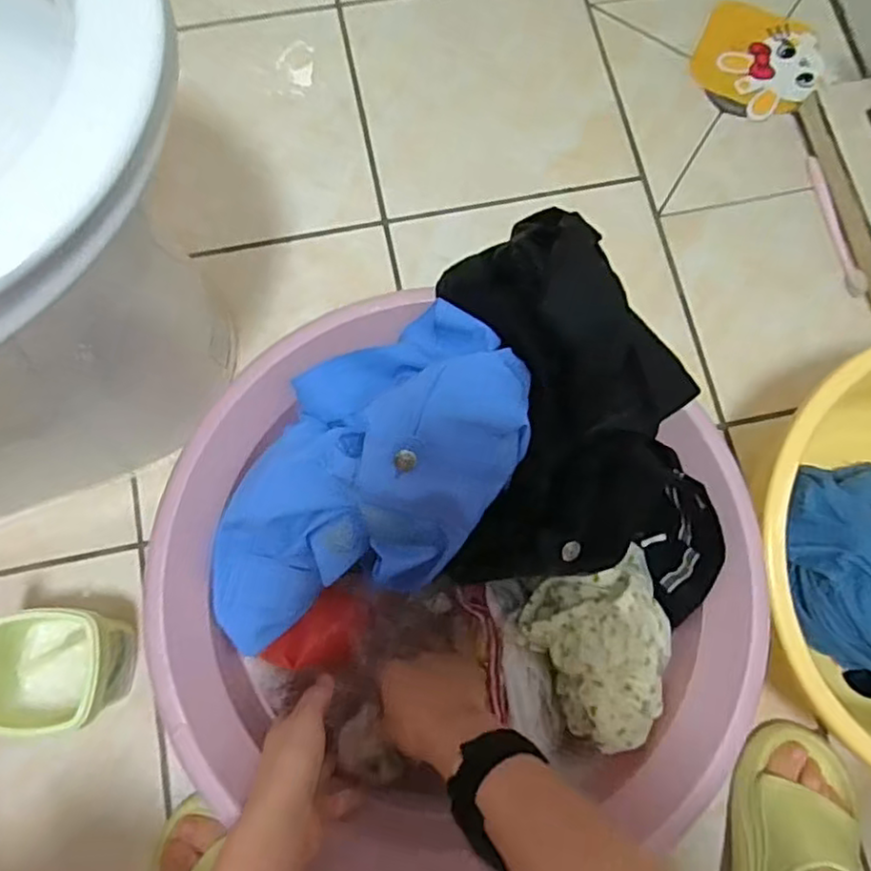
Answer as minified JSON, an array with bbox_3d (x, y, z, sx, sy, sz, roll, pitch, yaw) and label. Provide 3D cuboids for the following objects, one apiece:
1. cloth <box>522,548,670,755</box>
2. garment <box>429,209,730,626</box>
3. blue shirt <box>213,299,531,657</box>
[{"bbox_3d":[0.135,0.166,0.506,0.112,0.066,0.126,-16,78,-5],"label":"cloth"},{"bbox_3d":[0.113,-0.011,0.486,0.197,0.159,0.267,-2,77,-1],"label":"garment"},{"bbox_3d":[-0.059,0.031,0.486,0.271,0.116,0.169,-31,80,-7],"label":"blue shirt"}]

